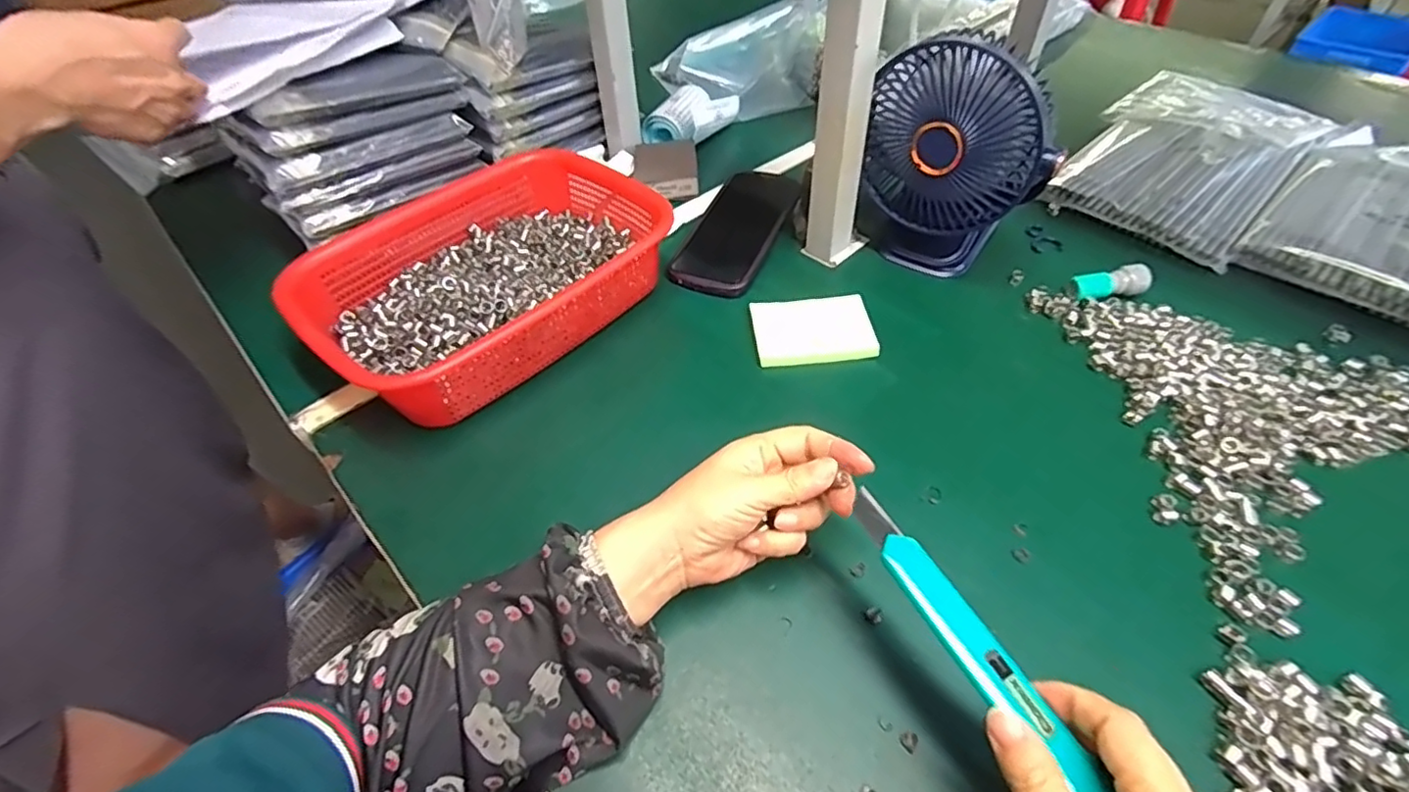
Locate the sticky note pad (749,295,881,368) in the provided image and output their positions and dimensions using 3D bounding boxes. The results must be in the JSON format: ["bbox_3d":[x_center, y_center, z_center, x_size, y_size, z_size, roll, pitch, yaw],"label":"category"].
[{"bbox_3d":[0.088,-0.054,0.500,0.094,0.017,0.063,-5,48,-1],"label":"sticky note pad"}]

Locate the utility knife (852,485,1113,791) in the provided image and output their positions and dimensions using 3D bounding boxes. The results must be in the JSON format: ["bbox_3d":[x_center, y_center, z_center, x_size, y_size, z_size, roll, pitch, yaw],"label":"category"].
[{"bbox_3d":[0.113,0.102,0.270,0.023,0.010,0.146,-24,56,-17],"label":"utility knife"}]

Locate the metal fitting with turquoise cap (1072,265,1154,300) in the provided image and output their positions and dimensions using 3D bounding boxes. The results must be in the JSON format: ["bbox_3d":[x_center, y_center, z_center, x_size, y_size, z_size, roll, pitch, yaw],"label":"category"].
[{"bbox_3d":[0.341,-0.094,0.513,0.059,0.017,0.023,-7,48,-3],"label":"metal fitting with turquoise cap"}]

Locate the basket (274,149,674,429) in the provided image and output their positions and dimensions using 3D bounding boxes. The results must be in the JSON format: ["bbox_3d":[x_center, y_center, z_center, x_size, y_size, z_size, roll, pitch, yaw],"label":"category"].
[{"bbox_3d":[-0.173,-0.102,0.514,0.282,0.069,0.200,-37,56,-26],"label":"basket"}]

